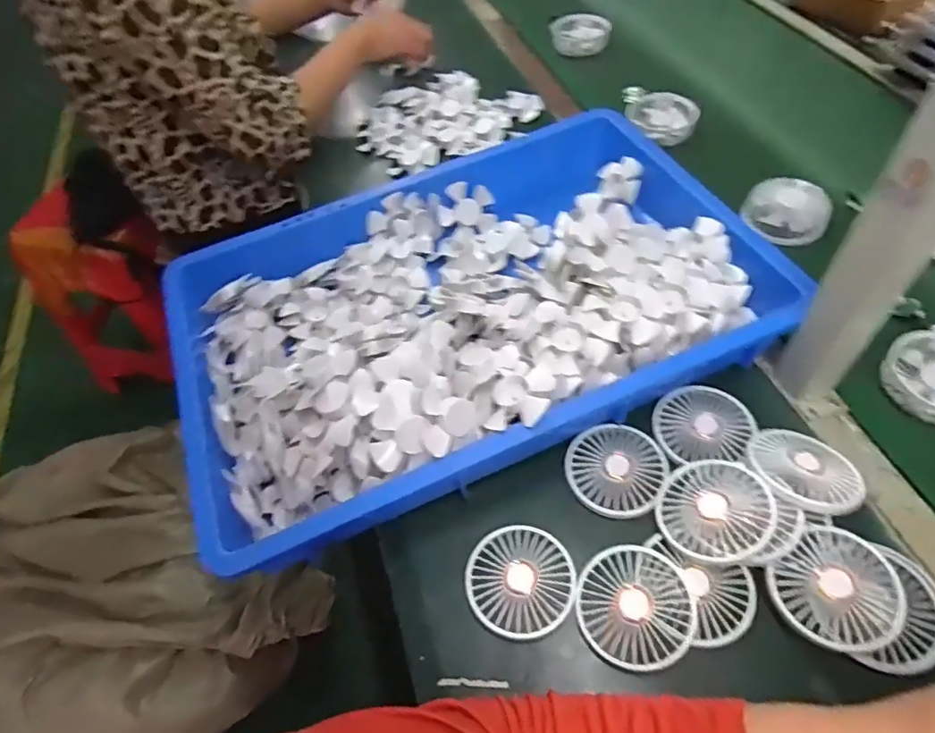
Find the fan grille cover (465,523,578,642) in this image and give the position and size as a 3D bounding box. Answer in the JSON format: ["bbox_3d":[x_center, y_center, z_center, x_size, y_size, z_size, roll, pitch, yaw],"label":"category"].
[{"bbox_3d":[0.044,0.177,0.465,0.088,0.007,0.087,15,57,15],"label":"fan grille cover"}]

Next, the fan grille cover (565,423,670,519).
[{"bbox_3d":[0.134,0.093,0.509,0.085,0.009,0.084,26,60,21],"label":"fan grille cover"}]

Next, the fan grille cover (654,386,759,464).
[{"bbox_3d":[0.220,0.050,0.521,0.085,0.012,0.081,0,54,4],"label":"fan grille cover"}]

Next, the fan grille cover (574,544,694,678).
[{"bbox_3d":[0.130,0.185,0.436,0.086,0.017,0.085,30,62,23],"label":"fan grille cover"}]

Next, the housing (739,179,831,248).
[{"bbox_3d":[0.377,-0.191,0.668,0.083,0.044,0.083,2,54,6],"label":"housing"}]

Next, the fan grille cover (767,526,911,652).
[{"bbox_3d":[0.275,0.164,0.419,0.087,0.008,0.085,-1,58,15],"label":"fan grille cover"}]

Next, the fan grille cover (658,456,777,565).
[{"bbox_3d":[0.202,0.115,0.458,0.084,0.013,0.090,-7,45,29],"label":"fan grille cover"}]

